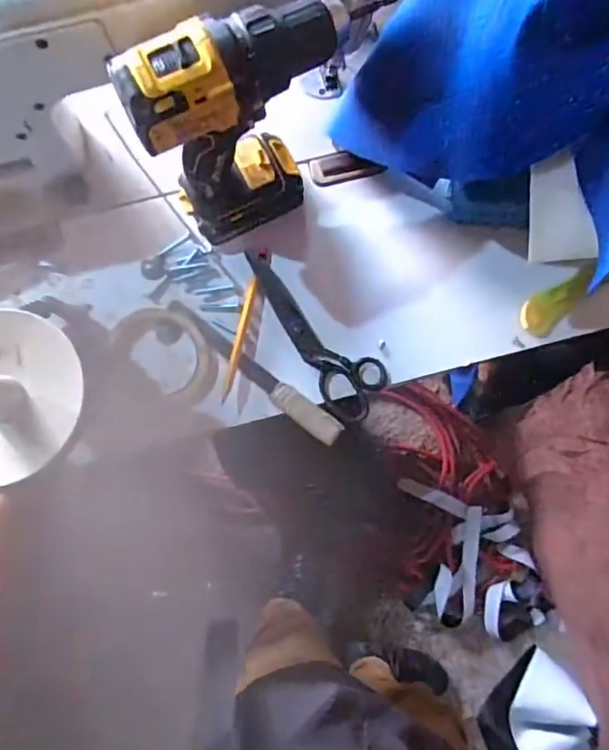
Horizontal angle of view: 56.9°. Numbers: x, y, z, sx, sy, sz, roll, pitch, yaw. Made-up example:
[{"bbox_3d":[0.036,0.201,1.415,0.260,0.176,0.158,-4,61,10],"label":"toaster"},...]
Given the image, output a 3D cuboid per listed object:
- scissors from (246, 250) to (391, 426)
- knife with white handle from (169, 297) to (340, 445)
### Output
[{"bbox_3d":[0.013,-0.047,0.552,0.063,0.010,0.191,-32,85,-6],"label":"scissors"},{"bbox_3d":[-0.050,-0.003,0.543,0.205,0.008,0.024,38,83,3],"label":"knife with white handle"}]

